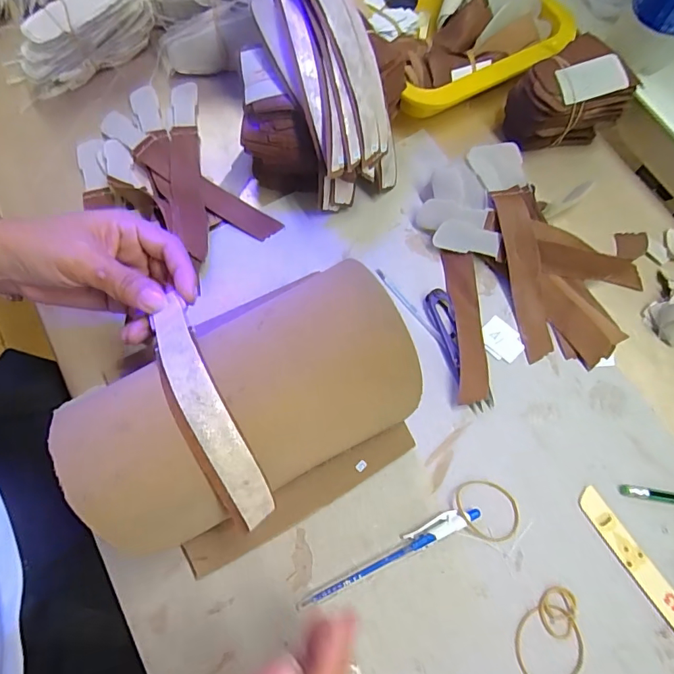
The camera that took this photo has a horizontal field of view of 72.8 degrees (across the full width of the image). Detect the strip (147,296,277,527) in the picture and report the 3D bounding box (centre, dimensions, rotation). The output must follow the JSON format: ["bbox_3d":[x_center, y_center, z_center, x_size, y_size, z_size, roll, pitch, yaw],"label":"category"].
[{"bbox_3d":[-0.065,0.042,0.237,0.025,0.039,0.127,-25,90,-9],"label":"strip"}]

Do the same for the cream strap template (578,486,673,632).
[{"bbox_3d":[0.239,0.196,0.310,0.020,0.004,0.204,-34,76,-12],"label":"cream strap template"}]

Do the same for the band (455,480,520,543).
[{"bbox_3d":[0.109,0.125,0.328,0.043,0.004,0.042,1,70,-3],"label":"band"}]

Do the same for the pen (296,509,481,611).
[{"bbox_3d":[0.036,0.150,0.316,0.137,0.007,0.014,-23,74,-9],"label":"pen"}]

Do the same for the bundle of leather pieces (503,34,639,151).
[{"bbox_3d":[0.200,-0.220,0.412,0.096,0.066,0.071,-12,73,-6],"label":"bundle of leather pieces"}]

